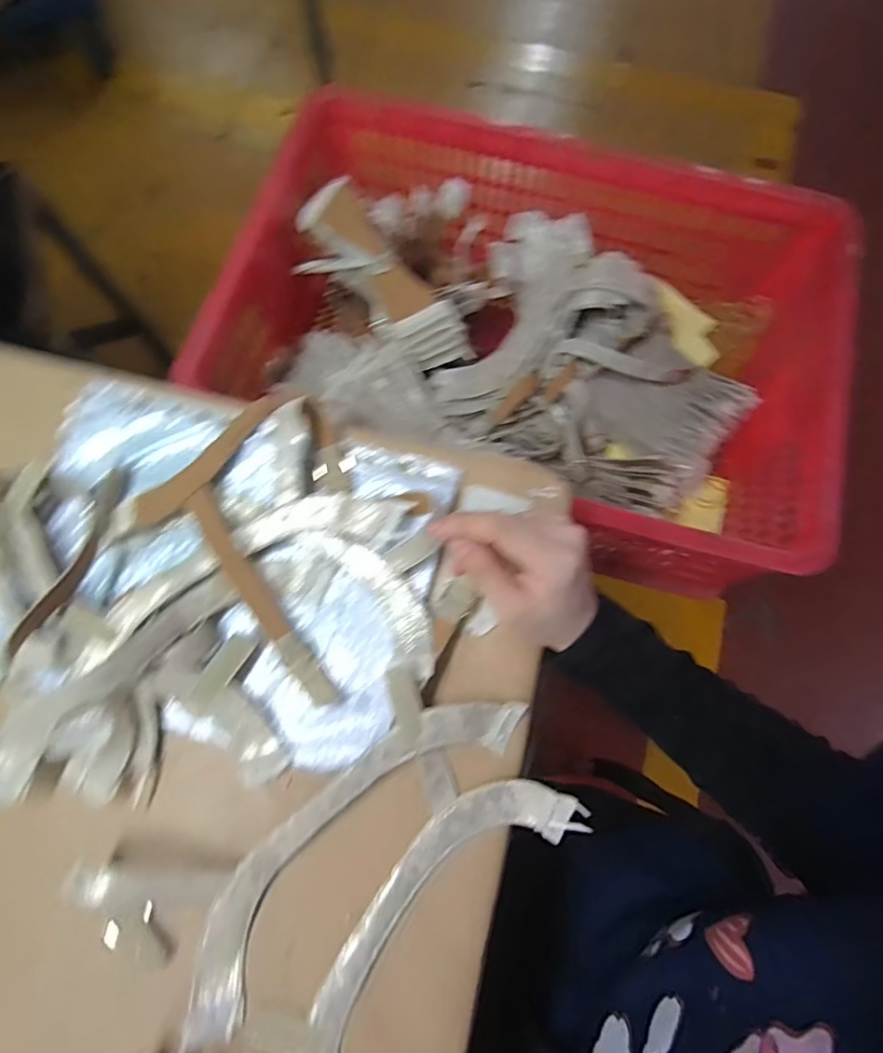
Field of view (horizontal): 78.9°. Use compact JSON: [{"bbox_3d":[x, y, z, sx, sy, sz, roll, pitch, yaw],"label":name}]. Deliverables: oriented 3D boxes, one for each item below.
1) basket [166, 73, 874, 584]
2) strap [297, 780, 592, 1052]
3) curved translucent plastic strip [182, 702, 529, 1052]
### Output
[{"bbox_3d":[0.089,-0.209,0.603,0.600,0.182,0.416,16,75,4],"label":"basket"},{"bbox_3d":[-0.013,0.255,0.321,0.077,0.013,0.247,36,77,9],"label":"strap"},{"bbox_3d":[-0.059,0.192,0.333,0.259,0.024,0.065,-42,79,-8],"label":"curved translucent plastic strip"}]

